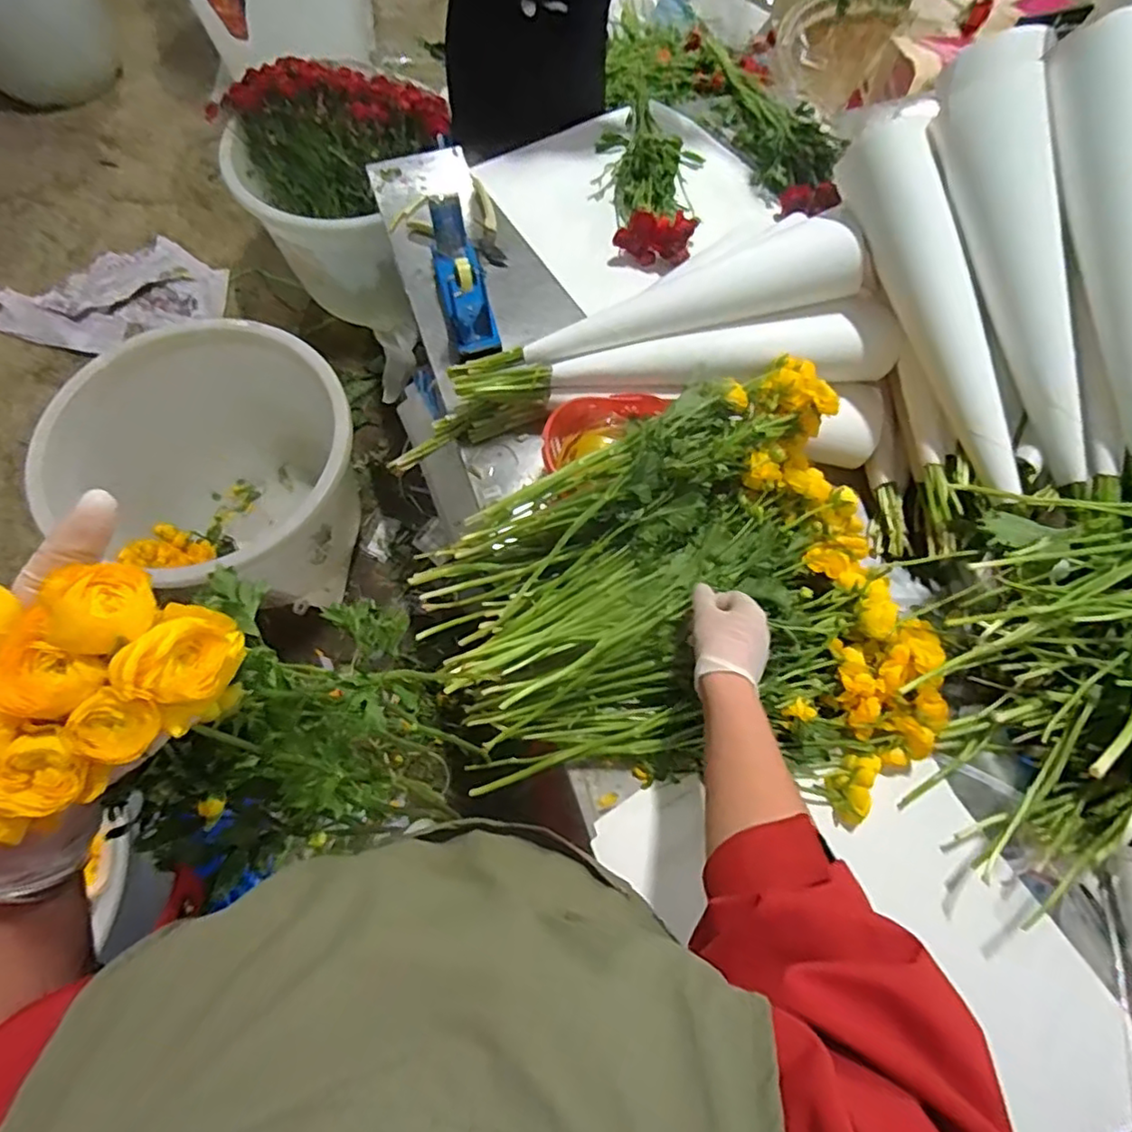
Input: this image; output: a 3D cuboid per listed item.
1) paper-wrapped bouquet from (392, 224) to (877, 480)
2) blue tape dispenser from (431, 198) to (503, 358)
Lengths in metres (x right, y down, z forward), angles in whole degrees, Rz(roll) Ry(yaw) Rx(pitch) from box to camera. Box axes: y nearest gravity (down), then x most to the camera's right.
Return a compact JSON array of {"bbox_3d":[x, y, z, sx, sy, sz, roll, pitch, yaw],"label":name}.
[{"bbox_3d":[0.048,-0.264,0.771,0.599,0.094,0.108,-22,68,12],"label":"paper-wrapped bouquet"},{"bbox_3d":[-0.142,-0.395,0.854,0.069,0.125,0.218,-10,68,-6],"label":"blue tape dispenser"}]

